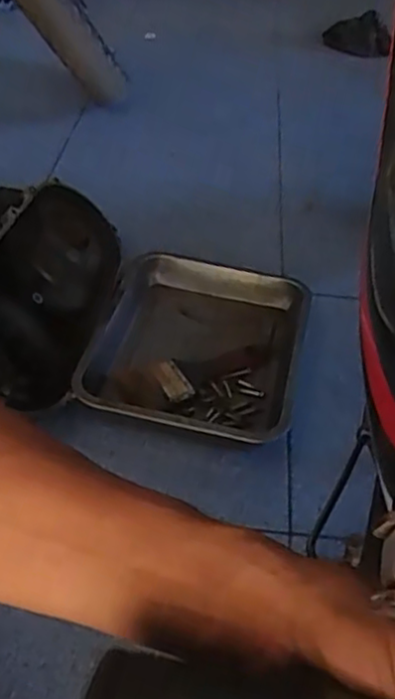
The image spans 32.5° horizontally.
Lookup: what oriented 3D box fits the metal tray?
[{"bbox_3d":[-0.001,-0.004,0.848,0.241,0.060,0.314,11,41,7],"label":"metal tray"}]

